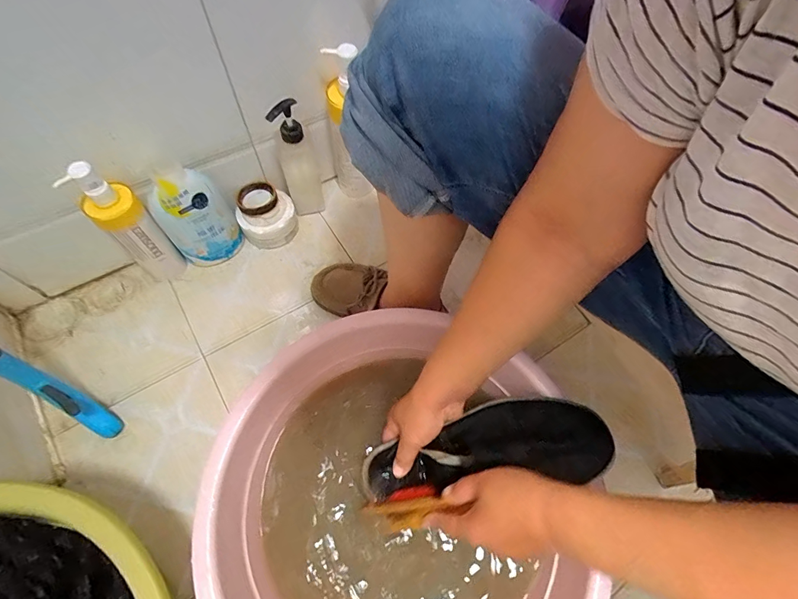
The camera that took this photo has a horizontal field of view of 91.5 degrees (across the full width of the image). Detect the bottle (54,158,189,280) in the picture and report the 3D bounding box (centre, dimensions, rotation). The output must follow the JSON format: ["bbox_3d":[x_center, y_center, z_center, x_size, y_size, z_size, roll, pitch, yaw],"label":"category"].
[{"bbox_3d":[-0.403,-0.104,0.595,0.062,0.236,0.051,-36,70,-19],"label":"bottle"}]

